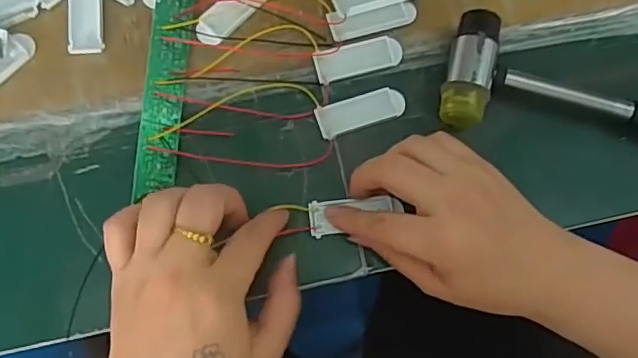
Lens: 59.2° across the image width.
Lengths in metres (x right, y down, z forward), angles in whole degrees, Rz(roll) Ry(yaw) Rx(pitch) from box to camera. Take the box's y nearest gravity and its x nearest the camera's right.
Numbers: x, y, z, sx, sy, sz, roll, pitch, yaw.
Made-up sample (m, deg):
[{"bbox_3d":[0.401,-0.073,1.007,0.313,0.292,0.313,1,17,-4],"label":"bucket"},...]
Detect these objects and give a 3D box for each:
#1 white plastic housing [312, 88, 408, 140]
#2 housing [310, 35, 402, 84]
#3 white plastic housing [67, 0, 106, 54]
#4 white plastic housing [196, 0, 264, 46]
[{"bbox_3d":[0.027,-0.043,0.360,0.057,0.004,0.021,-19,78,-6],"label":"white plastic housing"},{"bbox_3d":[0.026,-0.078,0.364,0.057,0.006,0.021,-15,78,-5],"label":"housing"},{"bbox_3d":[-0.147,-0.108,0.356,0.021,0.007,0.057,-1,77,-2],"label":"white plastic housing"},{"bbox_3d":[-0.055,-0.110,0.363,0.019,0.004,0.057,42,79,7],"label":"white plastic housing"}]

